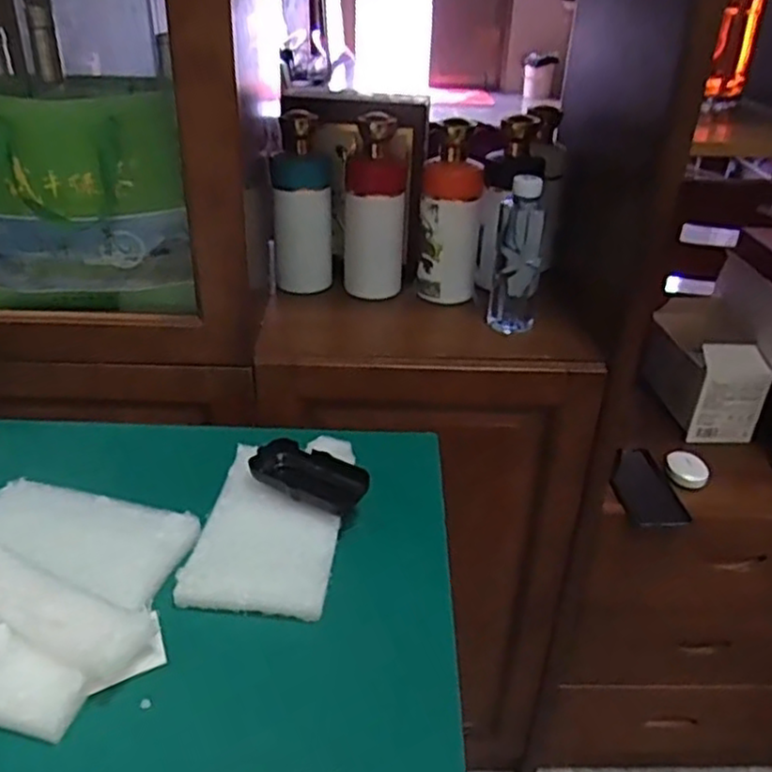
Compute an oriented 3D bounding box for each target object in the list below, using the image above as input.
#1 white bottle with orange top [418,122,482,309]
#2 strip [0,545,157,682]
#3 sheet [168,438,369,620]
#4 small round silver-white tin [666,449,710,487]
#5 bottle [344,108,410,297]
[{"bbox_3d":[0.083,-0.217,0.932,0.079,0.208,0.068,4,31,3],"label":"white bottle with orange top"},{"bbox_3d":[-0.251,0.161,0.528,0.171,0.028,0.054,15,33,20],"label":"strip"},{"bbox_3d":[-0.091,0.110,0.628,0.126,0.040,0.185,5,31,5],"label":"sheet"},{"bbox_3d":[0.418,0.115,1.004,0.055,0.012,0.068,9,32,11],"label":"small round silver-white tin"},{"bbox_3d":[-0.014,-0.216,0.935,0.080,0.235,0.070,4,31,3],"label":"bottle"}]

